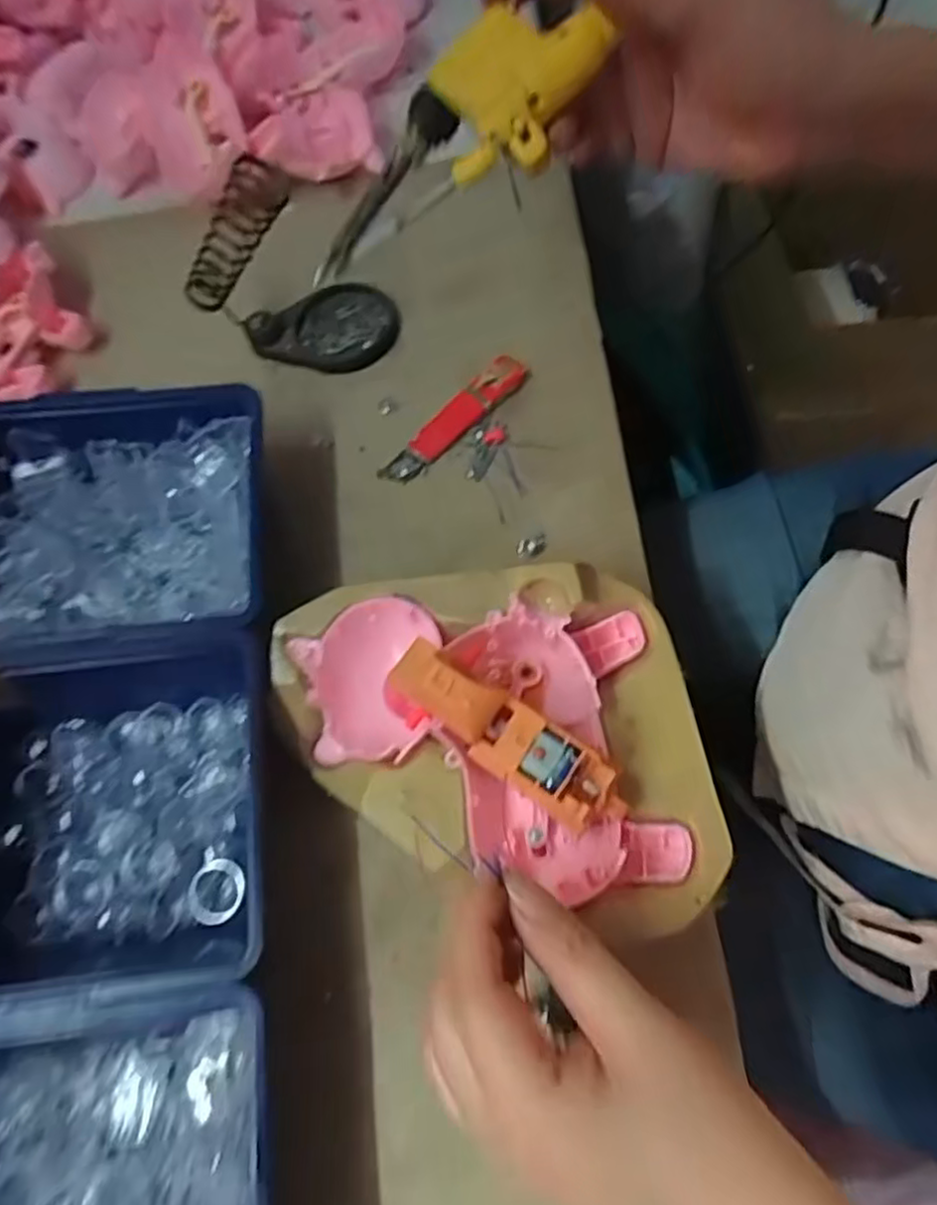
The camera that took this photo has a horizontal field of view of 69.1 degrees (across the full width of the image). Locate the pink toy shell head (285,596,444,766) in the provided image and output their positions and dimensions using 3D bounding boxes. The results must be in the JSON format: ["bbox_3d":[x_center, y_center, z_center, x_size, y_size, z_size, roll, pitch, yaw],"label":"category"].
[{"bbox_3d":[-0.043,0.038,0.314,0.065,0.028,0.070,-17,67,0],"label":"pink toy shell head"}]

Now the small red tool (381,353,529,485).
[{"bbox_3d":[-0.009,-0.108,0.401,0.104,0.008,0.022,-43,72,-4],"label":"small red tool"}]

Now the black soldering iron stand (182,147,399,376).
[{"bbox_3d":[-0.107,-0.193,0.396,0.111,0.108,0.060,-2,68,6],"label":"black soldering iron stand"}]

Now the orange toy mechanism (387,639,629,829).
[{"bbox_3d":[0.016,0.052,0.256,0.101,0.027,0.027,35,69,2],"label":"orange toy mechanism"}]

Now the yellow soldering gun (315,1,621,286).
[{"bbox_3d":[0.035,-0.198,0.238,0.238,0.032,0.040,-32,66,17],"label":"yellow soldering gun"}]

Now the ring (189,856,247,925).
[{"bbox_3d":[-0.116,0.133,0.313,0.025,0.008,0.027,-2,68,6],"label":"ring"}]

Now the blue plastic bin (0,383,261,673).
[{"bbox_3d":[-0.184,-0.040,0.354,0.159,0.052,0.132,-10,67,3],"label":"blue plastic bin"}]

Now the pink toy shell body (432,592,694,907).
[{"bbox_3d":[0.039,0.061,0.289,0.093,0.030,0.117,-9,67,3],"label":"pink toy shell body"}]

